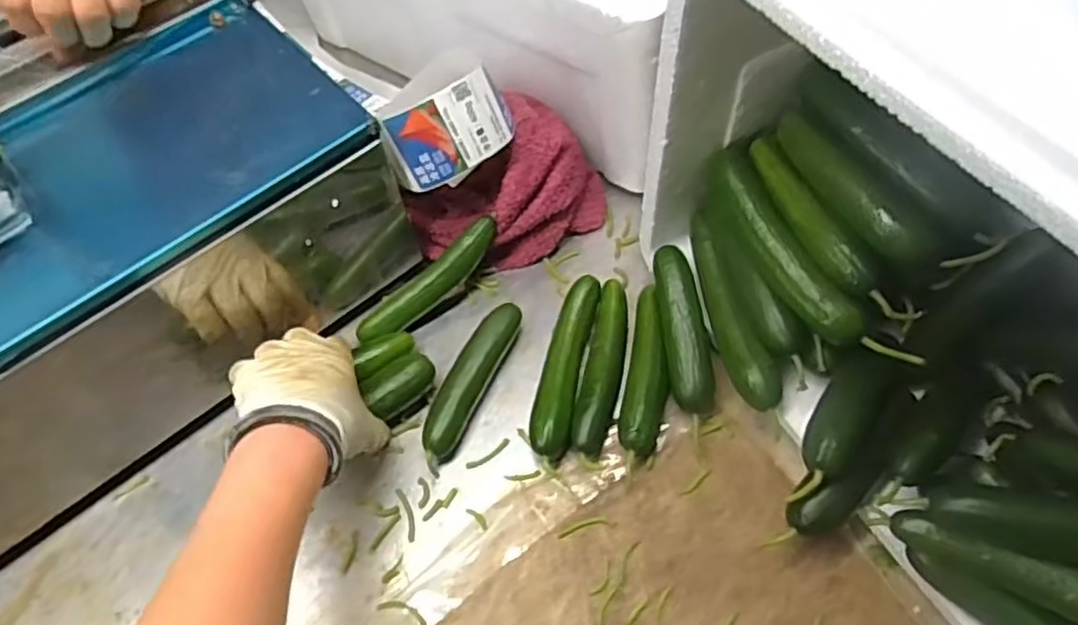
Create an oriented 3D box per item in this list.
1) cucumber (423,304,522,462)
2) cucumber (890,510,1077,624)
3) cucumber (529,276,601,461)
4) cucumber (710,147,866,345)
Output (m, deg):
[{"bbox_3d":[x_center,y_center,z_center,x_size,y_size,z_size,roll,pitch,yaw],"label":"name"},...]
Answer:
[{"bbox_3d":[-0.052,0.048,0.519,0.028,0.024,0.130,19,62,14],"label":"cucumber"},{"bbox_3d":[0.269,0.143,0.355,0.155,0.027,0.029,22,61,34],"label":"cucumber"},{"bbox_3d":[0.019,0.039,0.520,0.034,0.026,0.146,9,60,9],"label":"cucumber"},{"bbox_3d":[0.160,-0.046,0.460,0.028,0.030,0.152,-20,60,-9],"label":"cucumber"}]

